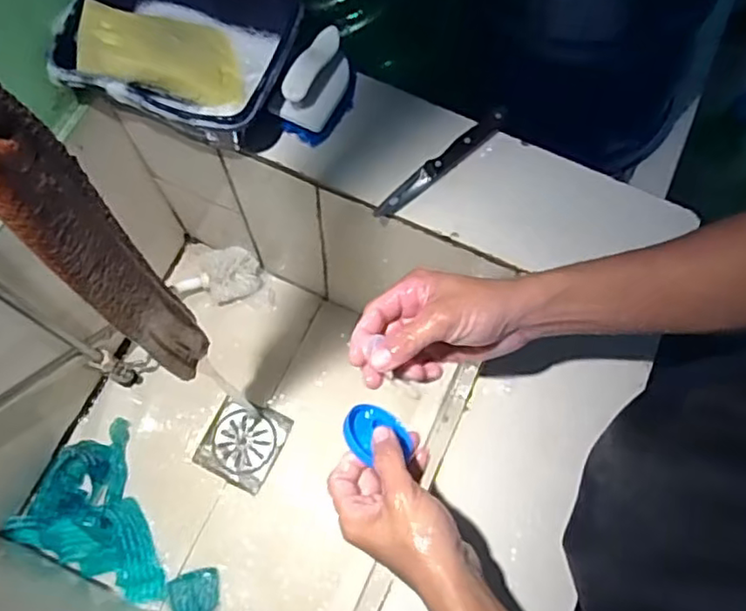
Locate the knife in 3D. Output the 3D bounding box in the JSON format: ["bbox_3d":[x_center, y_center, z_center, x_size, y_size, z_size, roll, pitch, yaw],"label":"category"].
[{"bbox_3d":[0.072,-0.143,0.625,0.170,0.007,0.023,-41,77,-14],"label":"knife"}]

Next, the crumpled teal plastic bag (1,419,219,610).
[{"bbox_3d":[-0.282,0.301,0.839,0.358,0.029,0.197,25,72,7],"label":"crumpled teal plastic bag"}]

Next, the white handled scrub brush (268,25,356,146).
[{"bbox_3d":[-0.050,-0.215,0.618,0.053,0.056,0.099,37,74,11],"label":"white handled scrub brush"}]

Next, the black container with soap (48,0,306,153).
[{"bbox_3d":[-0.182,-0.242,0.607,0.203,0.084,0.164,16,71,4],"label":"black container with soap"}]

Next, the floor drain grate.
[{"bbox_3d":[-0.186,0.194,0.903,0.104,0.016,0.111,25,72,7],"label":"floor drain grate"}]

